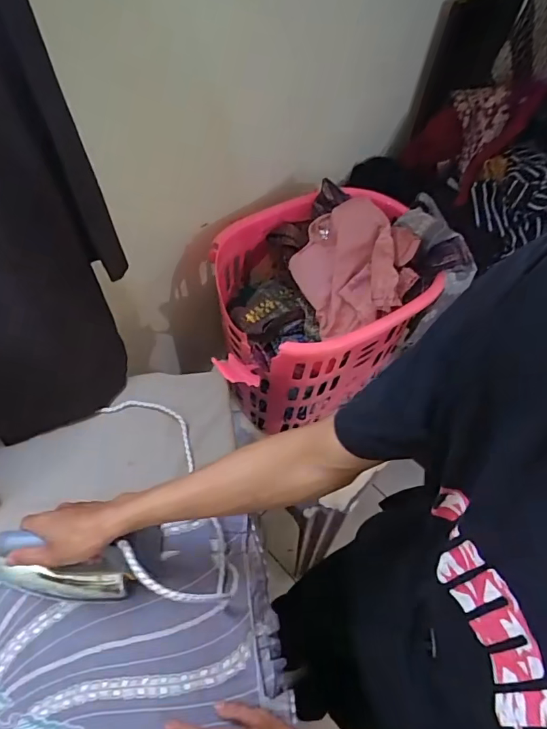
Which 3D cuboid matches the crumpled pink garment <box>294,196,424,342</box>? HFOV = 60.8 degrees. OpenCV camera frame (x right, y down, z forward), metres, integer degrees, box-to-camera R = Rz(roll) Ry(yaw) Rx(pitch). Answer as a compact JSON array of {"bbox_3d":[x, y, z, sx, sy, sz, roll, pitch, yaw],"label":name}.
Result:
[{"bbox_3d":[0.147,-0.188,0.877,0.204,0.142,0.226,0,56,-4],"label":"crumpled pink garment"}]

